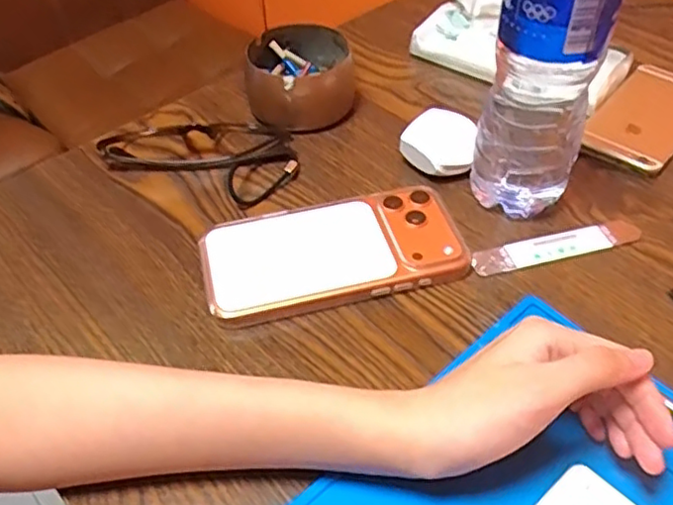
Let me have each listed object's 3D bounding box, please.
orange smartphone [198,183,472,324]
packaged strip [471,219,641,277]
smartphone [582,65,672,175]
[{"bbox_3d":[-0.003,-0.001,0.417,0.161,0.013,0.081,-12,48,-9],"label":"orange smartphone"},{"bbox_3d":[0.144,-0.005,0.424,0.116,0.004,0.024,-11,48,-9],"label":"packaged strip"},{"bbox_3d":[0.246,-0.110,0.512,0.065,0.011,0.145,31,55,27],"label":"smartphone"}]

